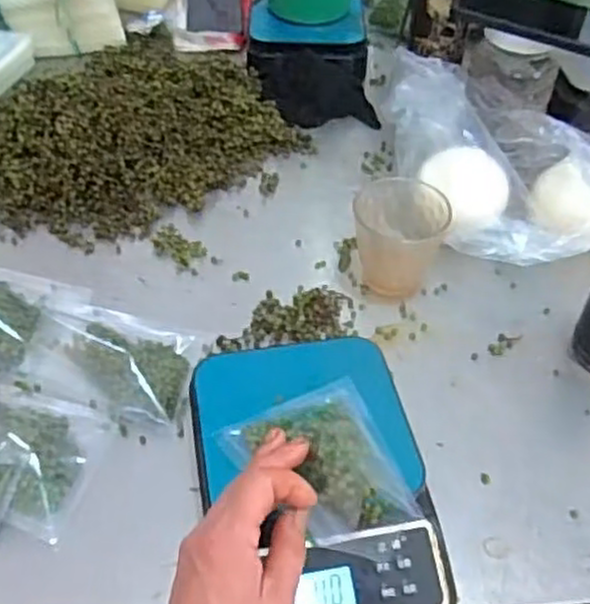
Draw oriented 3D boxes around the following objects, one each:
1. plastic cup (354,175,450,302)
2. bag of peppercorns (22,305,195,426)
[{"bbox_3d":[0.093,-0.059,0.679,0.082,0.087,0.081,5,47,2],"label":"plastic cup"},{"bbox_3d":[-0.152,0.043,0.617,0.137,0.025,0.091,12,48,9],"label":"bag of peppercorns"}]

